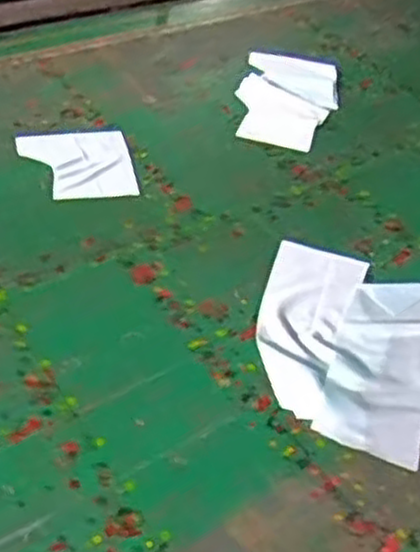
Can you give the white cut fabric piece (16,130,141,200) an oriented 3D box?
[{"bbox_3d":[-0.182,-0.157,1.041,0.146,0.008,0.159,-6,45,-14],"label":"white cut fabric piece"}]

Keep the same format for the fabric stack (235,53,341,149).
[{"bbox_3d":[0.126,-0.294,1.237,0.154,0.007,0.269,12,43,5],"label":"fabric stack"}]

